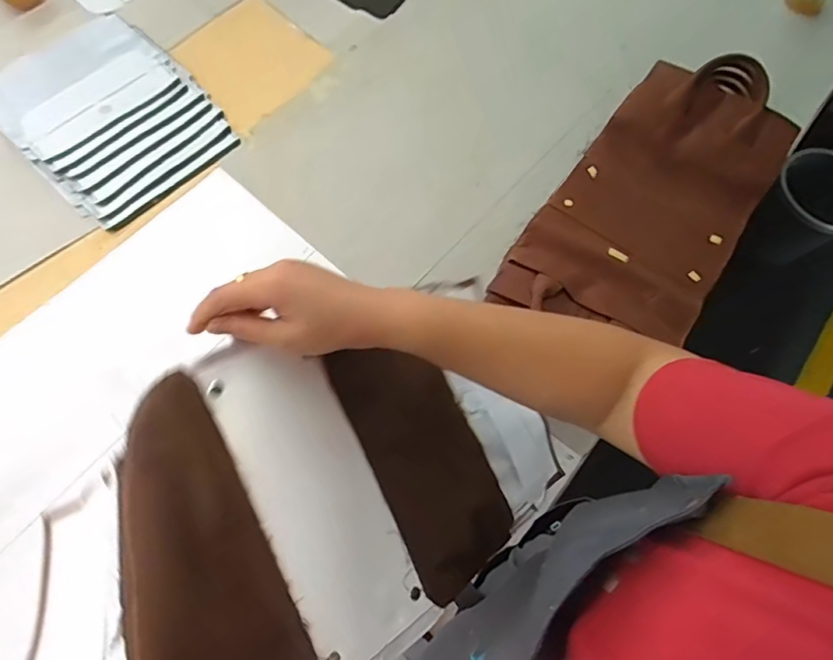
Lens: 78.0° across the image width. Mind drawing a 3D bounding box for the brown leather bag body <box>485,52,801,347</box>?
[{"bbox_3d":[0.313,-0.163,0.705,0.257,0.106,0.476,31,71,8],"label":"brown leather bag body"}]

